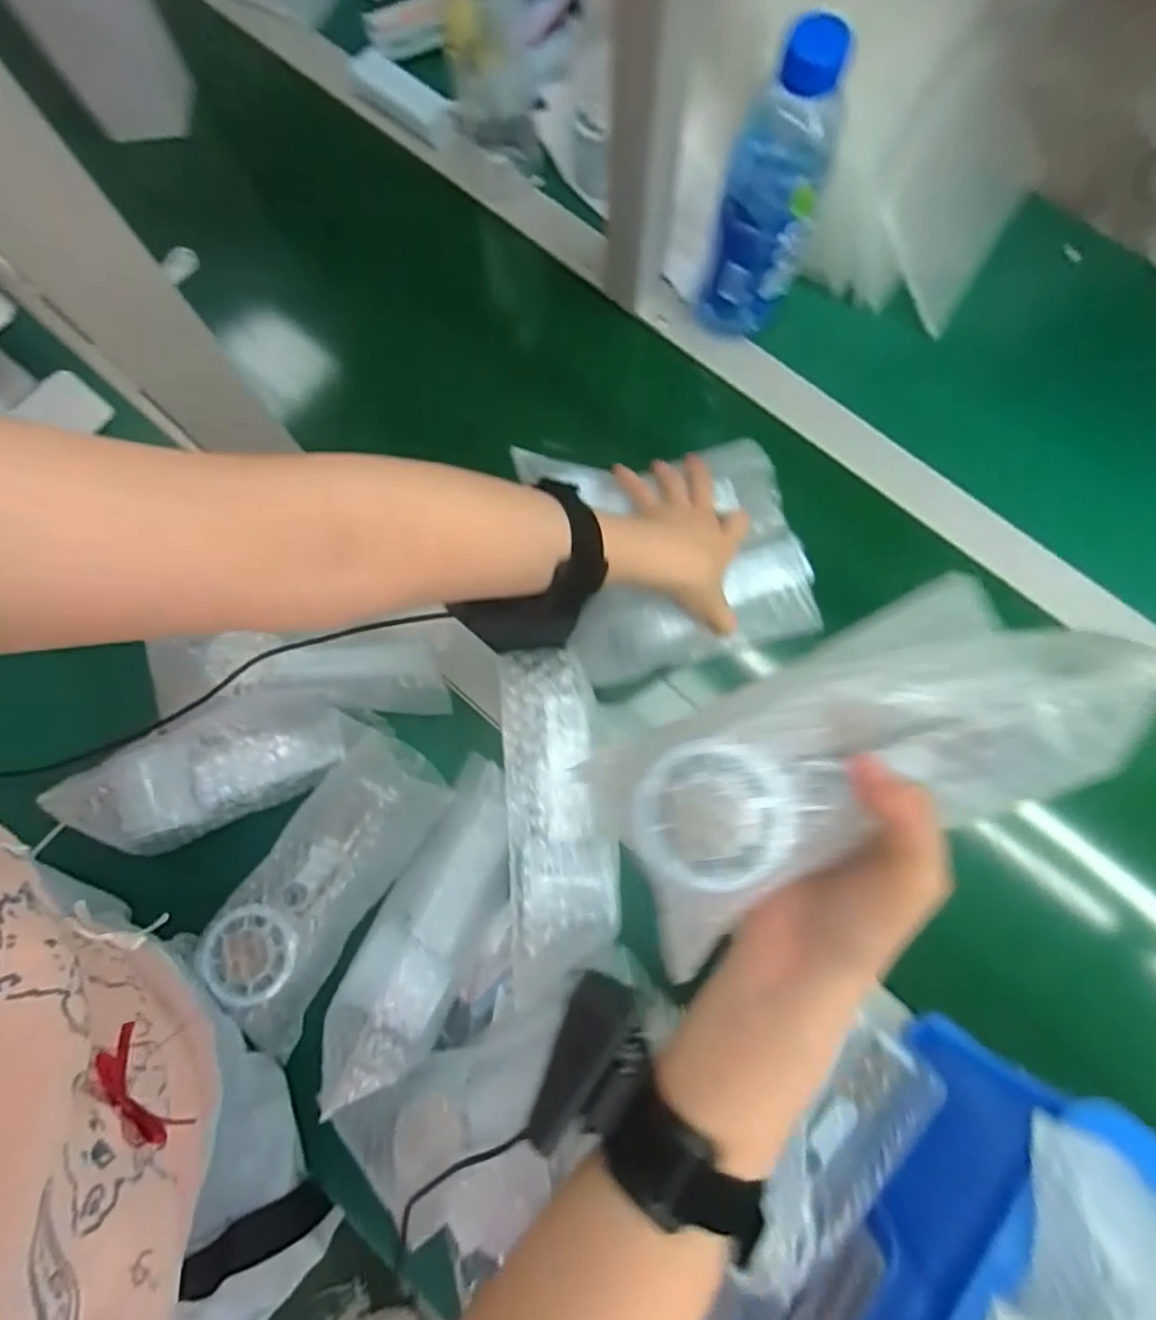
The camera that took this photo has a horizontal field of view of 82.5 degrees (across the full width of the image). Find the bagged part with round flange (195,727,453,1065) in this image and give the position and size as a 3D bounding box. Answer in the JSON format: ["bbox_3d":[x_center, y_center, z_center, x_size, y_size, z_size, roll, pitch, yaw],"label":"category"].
[{"bbox_3d":[-0.170,0.149,0.434,0.083,0.043,0.204,34,81,7],"label":"bagged part with round flange"}]

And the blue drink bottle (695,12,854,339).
[{"bbox_3d":[0.137,-0.332,0.479,0.071,0.209,0.063,17,80,5],"label":"blue drink bottle"}]

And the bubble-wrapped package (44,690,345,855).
[{"bbox_3d":[-0.249,0.074,0.433,0.172,0.034,0.066,-22,79,-3],"label":"bubble-wrapped package"}]

